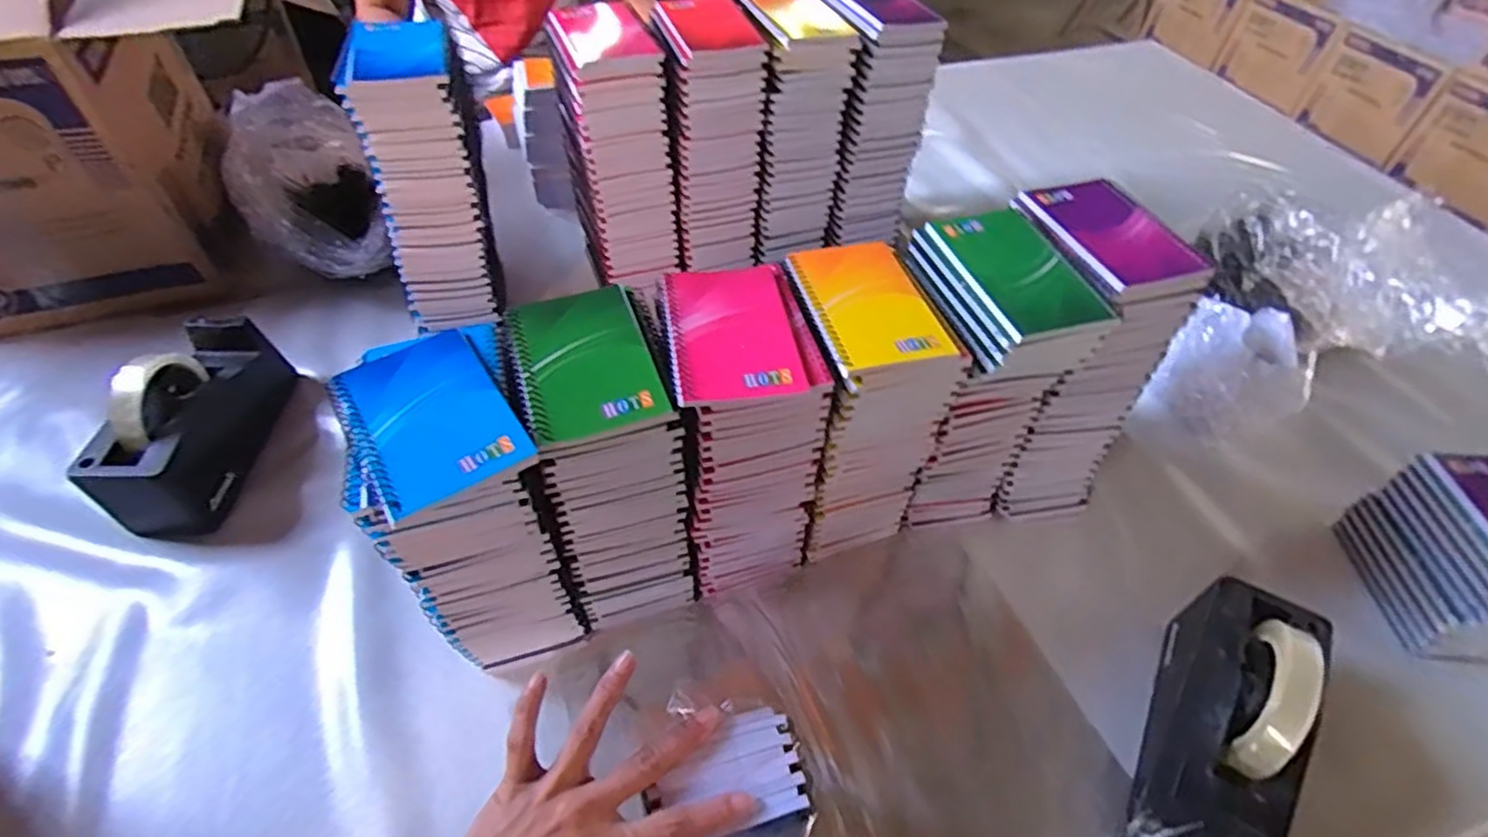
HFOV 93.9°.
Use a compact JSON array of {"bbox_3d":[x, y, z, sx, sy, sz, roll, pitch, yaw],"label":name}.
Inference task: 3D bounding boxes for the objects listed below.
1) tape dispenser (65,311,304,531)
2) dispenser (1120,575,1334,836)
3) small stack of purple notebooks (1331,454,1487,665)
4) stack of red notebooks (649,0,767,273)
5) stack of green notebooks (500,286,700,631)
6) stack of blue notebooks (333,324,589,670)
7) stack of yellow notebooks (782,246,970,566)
[{"bbox_3d":[-0.515,-0.008,0.647,0.075,0.120,0.198,-1,50,-3],"label":"tape dispenser"},{"bbox_3d":[0.340,0.217,0.484,0.077,0.133,0.216,23,66,17],"label":"dispenser"},{"bbox_3d":[0.608,0.118,0.583,0.086,0.126,0.139,0,50,-1],"label":"small stack of purple notebooks"},{"bbox_3d":[-0.040,-0.316,0.784,0.099,0.254,0.130,-9,51,-9],"label":"stack of red notebooks"},{"bbox_3d":[-0.103,0.034,0.525,0.092,0.220,0.137,-15,52,-13],"label":"stack of green notebooks"},{"bbox_3d":[-0.192,0.071,0.507,0.100,0.243,0.140,-18,53,-16],"label":"stack of blue notebooks"},{"bbox_3d":[0.081,-0.009,0.574,0.099,0.226,0.136,-16,52,-14],"label":"stack of yellow notebooks"}]

